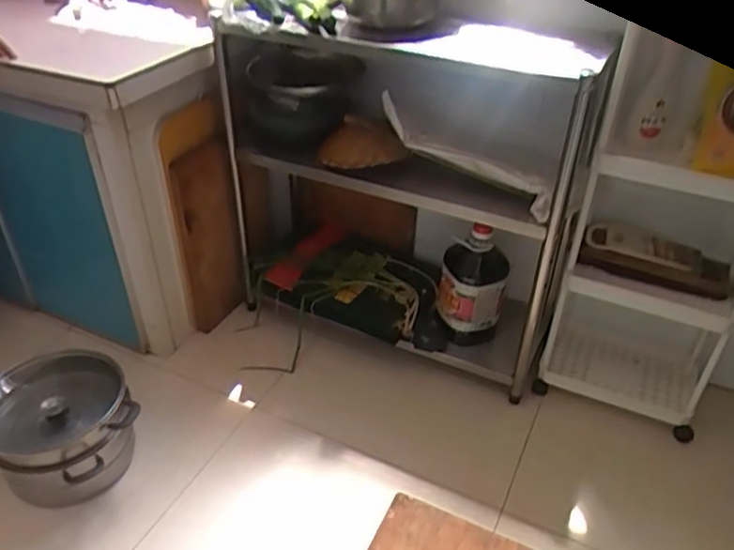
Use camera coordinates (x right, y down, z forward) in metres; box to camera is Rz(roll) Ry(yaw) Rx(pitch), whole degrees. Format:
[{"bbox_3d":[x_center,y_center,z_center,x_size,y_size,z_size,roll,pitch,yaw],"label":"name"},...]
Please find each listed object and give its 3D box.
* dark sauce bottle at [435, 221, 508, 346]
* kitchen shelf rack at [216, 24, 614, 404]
[{"bbox_3d":[0.240,0.025,1.437,0.147,0.348,0.109,6,37,8],"label":"dark sauce bottle"},{"bbox_3d":[0.082,-0.190,1.439,0.786,0.727,0.326,20,41,25],"label":"kitchen shelf rack"}]

